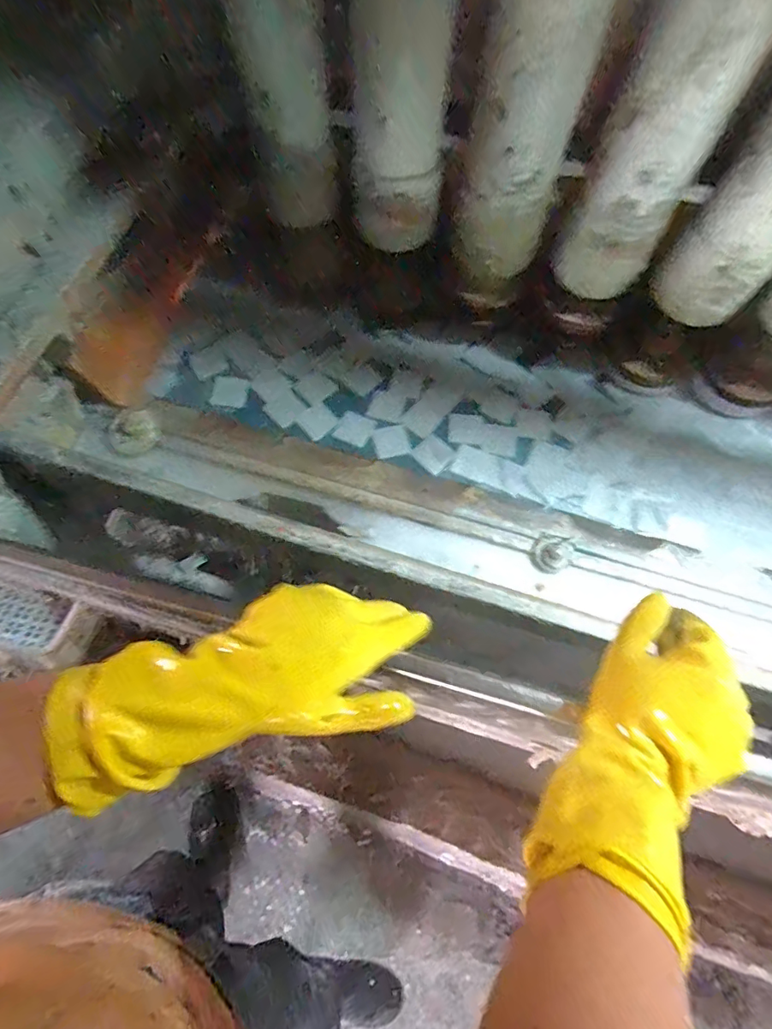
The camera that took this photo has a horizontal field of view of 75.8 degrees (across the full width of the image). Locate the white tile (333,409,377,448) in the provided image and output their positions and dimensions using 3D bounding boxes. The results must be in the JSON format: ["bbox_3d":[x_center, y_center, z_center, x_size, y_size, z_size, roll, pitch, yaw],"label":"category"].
[{"bbox_3d":[-0.043,-0.123,0.706,0.049,0.004,0.047,25,71,9],"label":"white tile"}]

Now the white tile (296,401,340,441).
[{"bbox_3d":[-0.098,-0.134,0.710,0.048,0.005,0.049,-39,74,-14],"label":"white tile"}]

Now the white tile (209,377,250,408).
[{"bbox_3d":[-0.232,-0.182,0.736,0.053,0.006,0.047,10,70,3],"label":"white tile"}]

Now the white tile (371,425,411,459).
[{"bbox_3d":[0.007,-0.101,0.695,0.045,0.007,0.045,-13,70,-5],"label":"white tile"}]

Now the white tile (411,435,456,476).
[{"bbox_3d":[0.067,-0.084,0.691,0.049,0.008,0.045,41,74,14],"label":"white tile"}]

